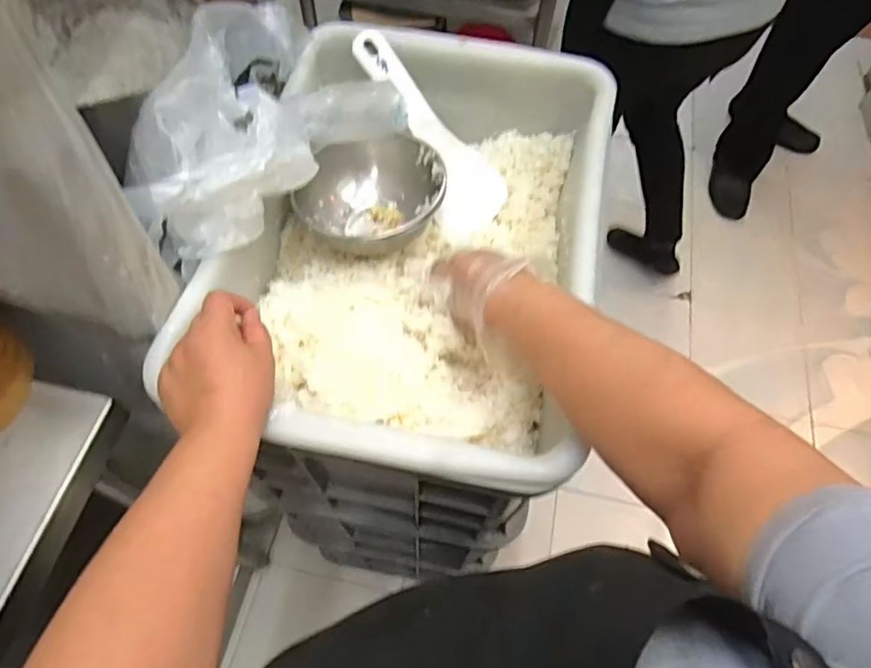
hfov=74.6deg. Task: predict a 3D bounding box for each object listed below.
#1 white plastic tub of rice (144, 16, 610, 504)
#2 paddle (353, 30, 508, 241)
[{"bbox_3d":[-0.019,-0.101,0.602,0.345,0.130,0.500,11,61,5],"label":"white plastic tub of rice"},{"bbox_3d":[-0.009,-0.242,0.683,0.085,0.034,0.264,-36,100,-19],"label":"paddle"}]

